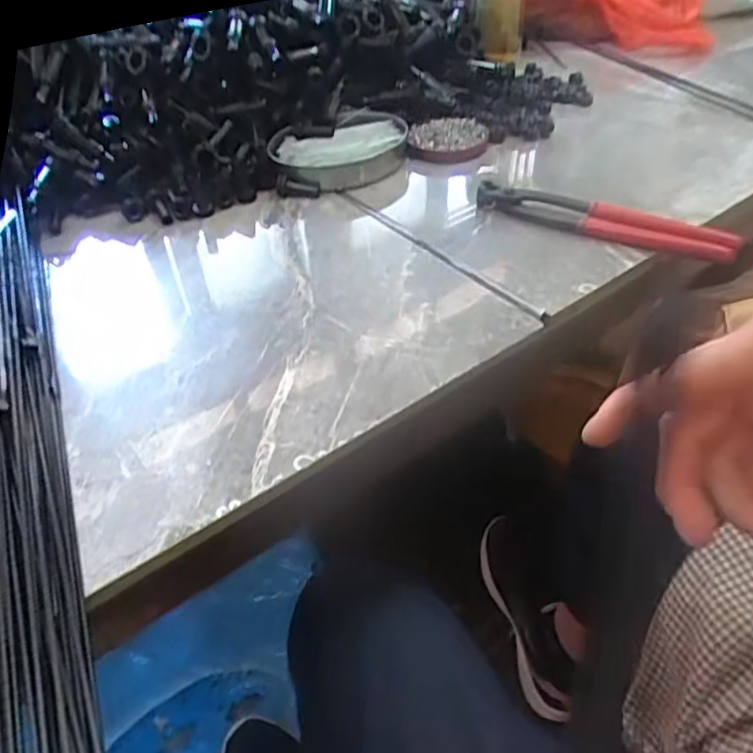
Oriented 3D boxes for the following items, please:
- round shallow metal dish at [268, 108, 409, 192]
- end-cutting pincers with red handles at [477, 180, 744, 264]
[{"bbox_3d":[-0.035,-0.224,0.615,0.134,0.031,0.108,-11,44,-9],"label":"round shallow metal dish"},{"bbox_3d":[0.181,-0.128,0.506,0.208,0.019,0.032,21,48,23],"label":"end-cutting pincers with red handles"}]

